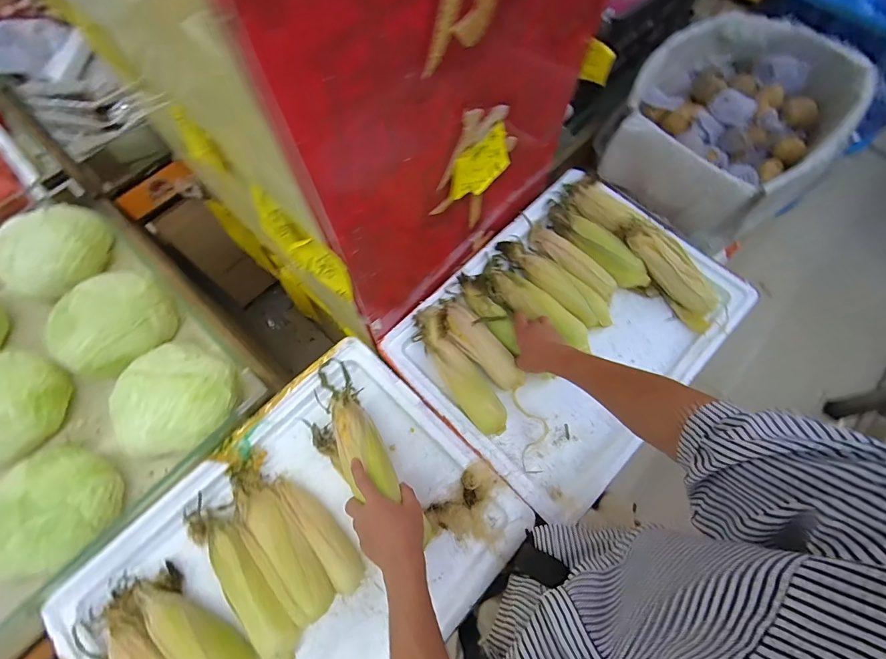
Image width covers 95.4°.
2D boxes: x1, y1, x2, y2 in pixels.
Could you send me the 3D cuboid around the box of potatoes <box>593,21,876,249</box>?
[{"bbox_3d":[0.592,-0.433,0.858,0.373,0.192,0.453,40,73,14],"label":"box of potatoes"}]

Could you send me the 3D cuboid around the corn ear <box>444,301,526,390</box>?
[{"bbox_3d":[0.069,0.028,0.724,0.053,0.039,0.189,-42,74,-15],"label":"corn ear"}]

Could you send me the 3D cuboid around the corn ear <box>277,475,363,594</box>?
[{"bbox_3d":[-0.187,0.305,0.619,0.044,0.040,0.196,-35,73,-13],"label":"corn ear"}]

